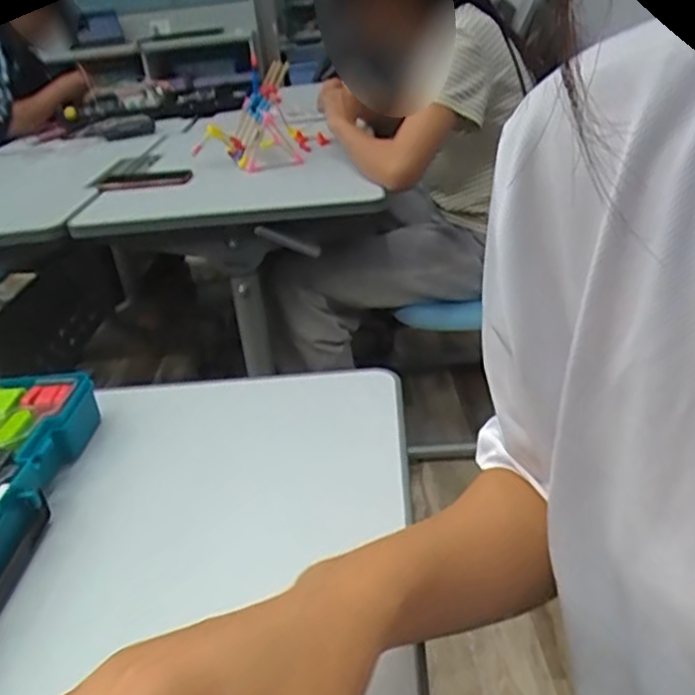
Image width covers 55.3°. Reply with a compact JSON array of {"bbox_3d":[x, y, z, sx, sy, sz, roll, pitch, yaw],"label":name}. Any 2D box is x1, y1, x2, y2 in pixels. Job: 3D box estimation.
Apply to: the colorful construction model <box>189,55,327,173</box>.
[{"bbox_3d":[-0.173,-0.471,1.336,0.249,0.163,0.293,-3,28,6],"label":"colorful construction model"}]

